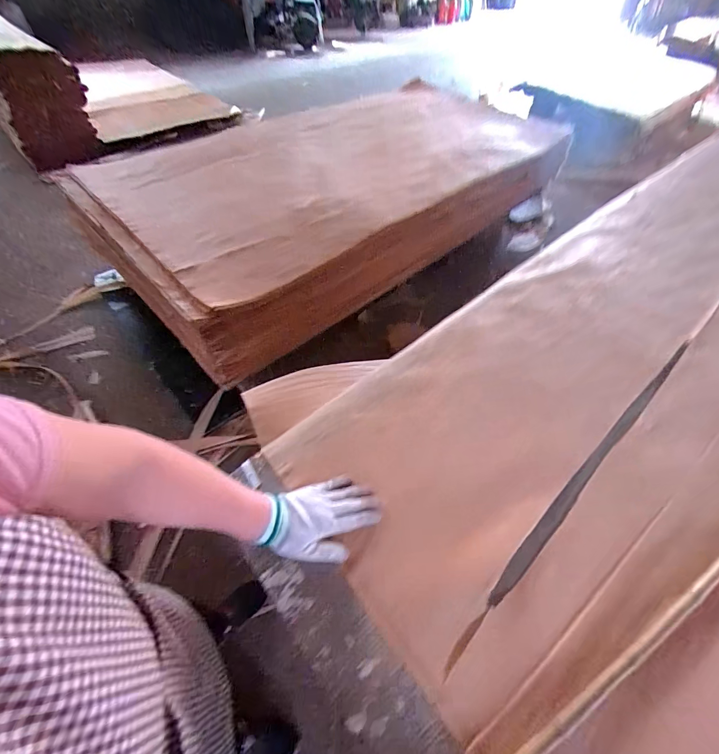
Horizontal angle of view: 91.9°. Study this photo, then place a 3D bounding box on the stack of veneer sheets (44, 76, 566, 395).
[{"bbox_3d":[-0.049,-0.951,1.725,2.154,0.438,1.178,-36,63,-24],"label":"stack of veneer sheets"}]

